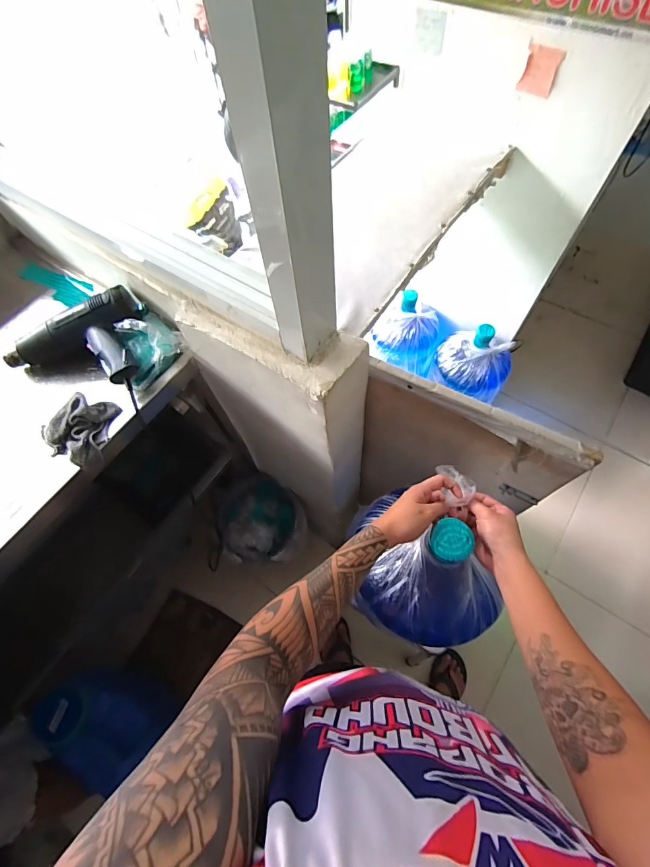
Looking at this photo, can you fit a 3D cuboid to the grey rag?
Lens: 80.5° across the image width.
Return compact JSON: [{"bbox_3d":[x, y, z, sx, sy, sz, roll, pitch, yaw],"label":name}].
[{"bbox_3d":[-0.415,-0.009,0.660,0.103,0.044,0.119,20,66,12],"label":"grey rag"}]

